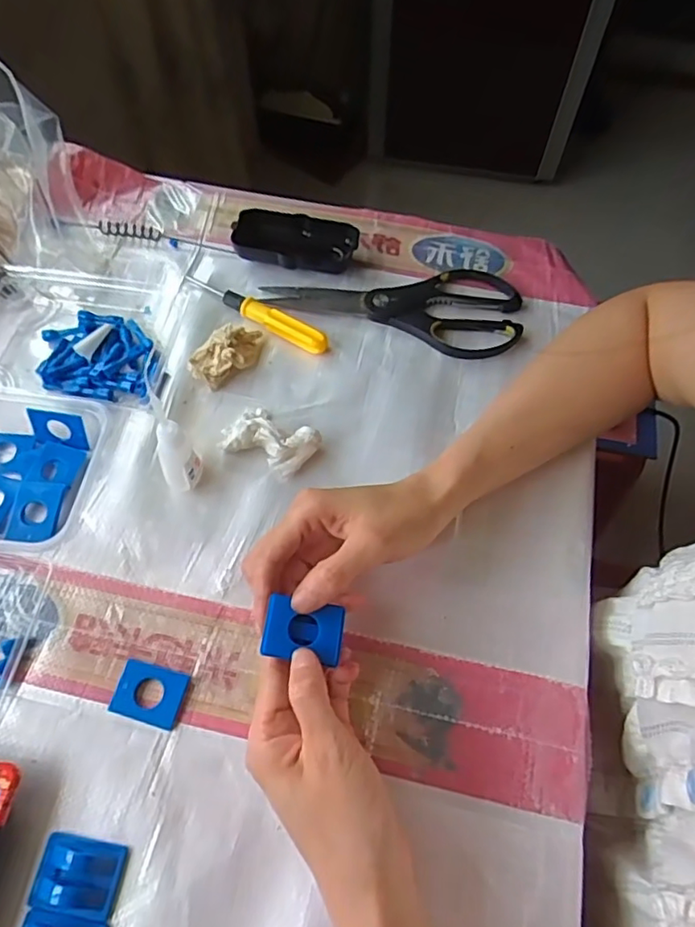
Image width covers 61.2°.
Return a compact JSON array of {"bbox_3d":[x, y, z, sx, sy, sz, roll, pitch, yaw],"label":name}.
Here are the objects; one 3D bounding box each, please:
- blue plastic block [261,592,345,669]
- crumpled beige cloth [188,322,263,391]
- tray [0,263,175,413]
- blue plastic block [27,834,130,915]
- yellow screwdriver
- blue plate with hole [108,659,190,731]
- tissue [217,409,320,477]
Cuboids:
[{"bbox_3d":[-0.024,0.094,0.330,0.042,0.012,0.032,10,61,5],"label":"blue plastic block"},{"bbox_3d":[-0.095,-0.089,0.469,0.067,0.024,0.034,-35,67,-18],"label":"crumpled beige cloth"},{"bbox_3d":[-0.236,-0.113,0.477,0.191,0.034,0.128,5,61,2],"label":"tray"},{"bbox_3d":[-0.145,0.218,0.311,0.044,0.016,0.032,7,61,3],"label":"blue plastic block"},{"bbox_3d":[-0.078,-0.130,0.497,0.140,0.016,0.018,30,65,15],"label":"yellow screwdriver"},{"bbox_3d":[-0.120,0.140,0.358,0.040,0.007,0.032,13,62,7],"label":"blue plate with hole"},{"bbox_3d":[-0.058,-0.020,0.432,0.065,0.027,0.043,30,65,15],"label":"tissue"}]

